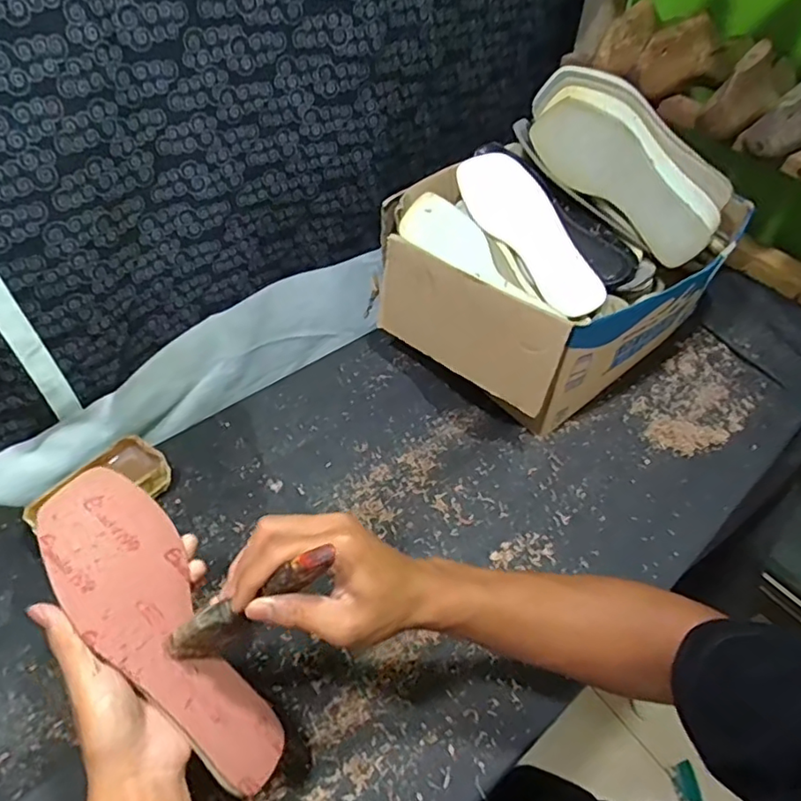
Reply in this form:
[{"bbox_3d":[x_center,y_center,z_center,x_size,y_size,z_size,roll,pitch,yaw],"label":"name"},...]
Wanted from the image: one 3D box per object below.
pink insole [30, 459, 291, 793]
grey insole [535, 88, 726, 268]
[{"bbox_3d":[-0.161,0.156,0.398,0.080,0.015,0.233,-27,83,-49],"label":"pink insole"},{"bbox_3d":[0.262,-0.266,0.692,0.244,0.105,0.014,45,59,8],"label":"grey insole"}]

